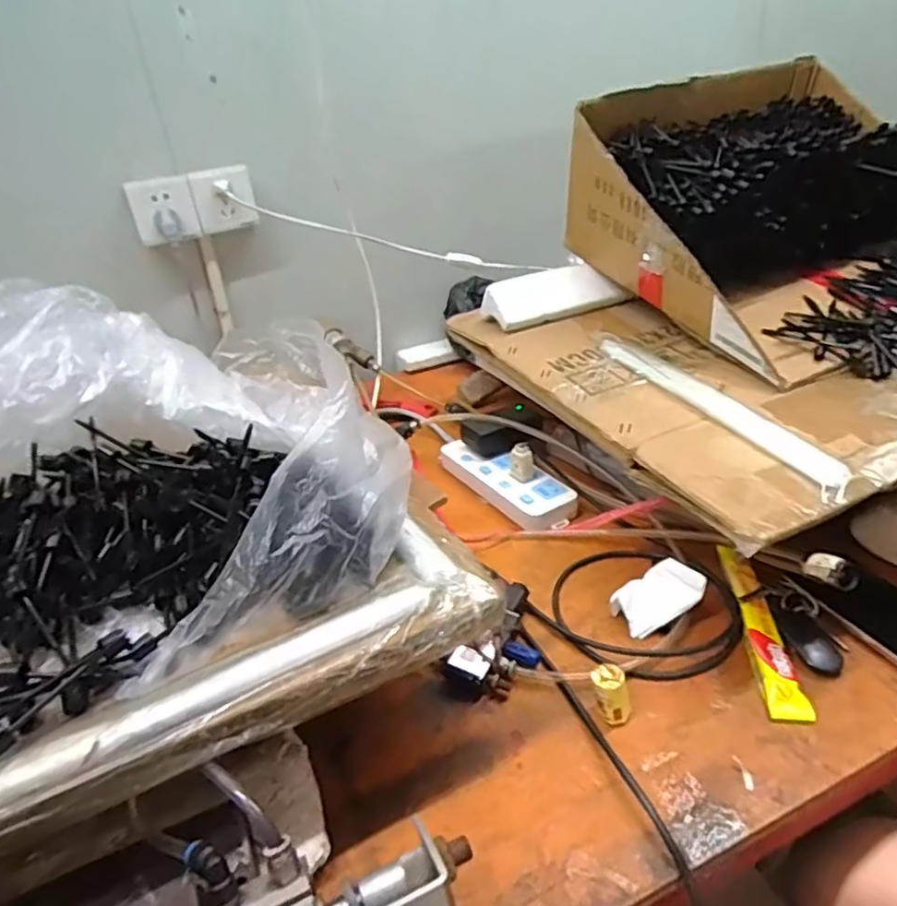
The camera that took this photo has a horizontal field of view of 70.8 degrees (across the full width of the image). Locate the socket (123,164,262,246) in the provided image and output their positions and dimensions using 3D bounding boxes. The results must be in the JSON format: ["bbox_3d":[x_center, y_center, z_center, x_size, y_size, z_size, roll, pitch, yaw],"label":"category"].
[{"bbox_3d":[-0.372,-0.362,0.928,0.173,0.083,0.039,-22,32,-23],"label":"socket"}]

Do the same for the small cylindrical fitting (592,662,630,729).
[{"bbox_3d":[0.128,0.188,0.496,0.026,0.034,0.031,-1,30,12],"label":"small cylindrical fitting"}]

